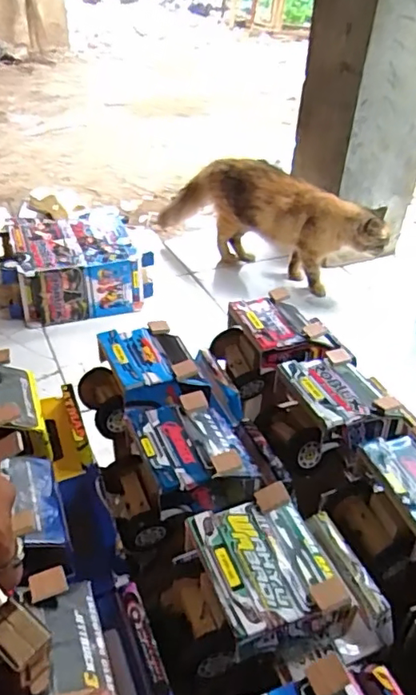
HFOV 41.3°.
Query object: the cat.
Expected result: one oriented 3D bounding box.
[{"bbox_3d":[0.140,-0.331,1.425,0.632,0.283,0.157,28,44,30],"label":"cat"}]

